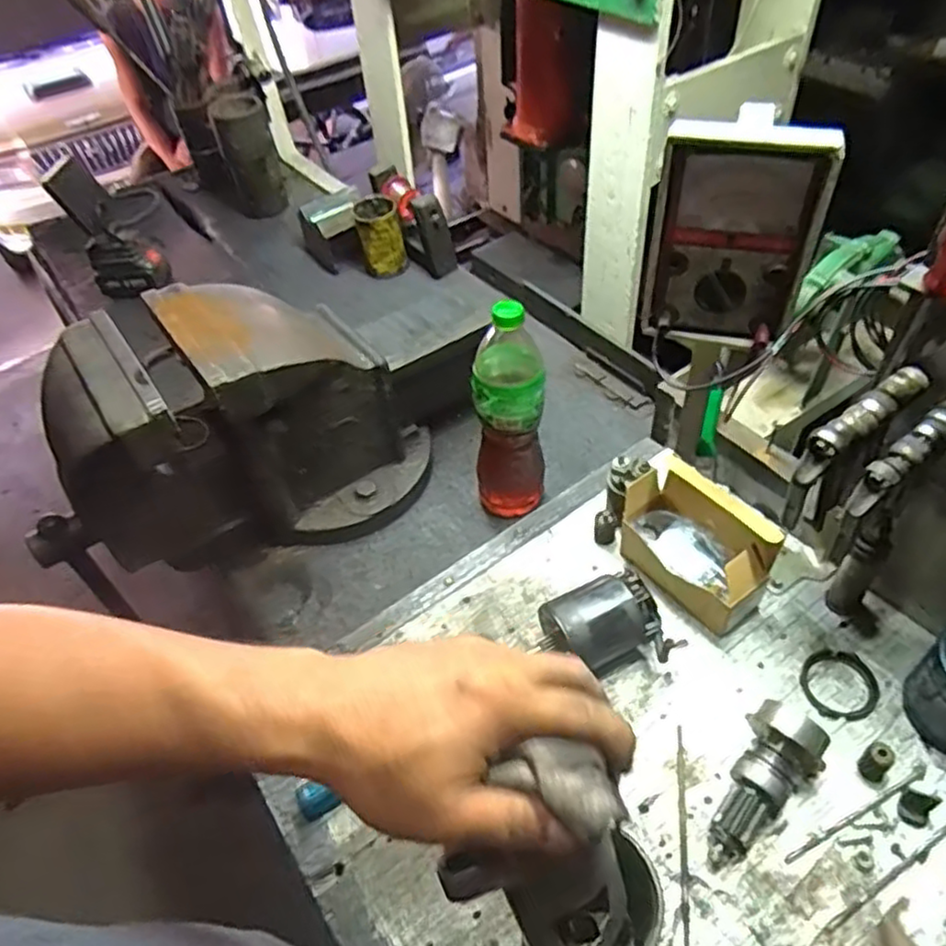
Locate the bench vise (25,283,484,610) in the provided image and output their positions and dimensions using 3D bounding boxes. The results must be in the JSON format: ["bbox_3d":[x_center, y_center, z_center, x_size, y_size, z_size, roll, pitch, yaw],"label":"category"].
[{"bbox_3d":[-0.211,-0.069,0.778,0.512,0.257,0.182,-27,52,-18],"label":"bench vise"}]

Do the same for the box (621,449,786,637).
[{"bbox_3d":[0.218,0.069,0.693,0.081,0.110,0.145,-29,52,-19],"label":"box"}]

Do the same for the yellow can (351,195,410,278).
[{"bbox_3d":[-0.155,-0.395,1.169,0.072,0.100,0.081,-13,49,-6],"label":"yellow can"}]

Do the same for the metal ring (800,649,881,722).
[{"bbox_3d":[0.333,0.191,0.638,0.064,0.005,0.067,-3,49,3],"label":"metal ring"}]

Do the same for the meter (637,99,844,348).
[{"bbox_3d":[0.206,-0.187,0.559,0.126,0.169,0.057,19,53,20],"label":"meter"}]

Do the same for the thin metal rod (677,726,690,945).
[{"bbox_3d":[0.171,0.293,0.569,0.006,0.004,0.176,4,48,10],"label":"thin metal rod"}]

